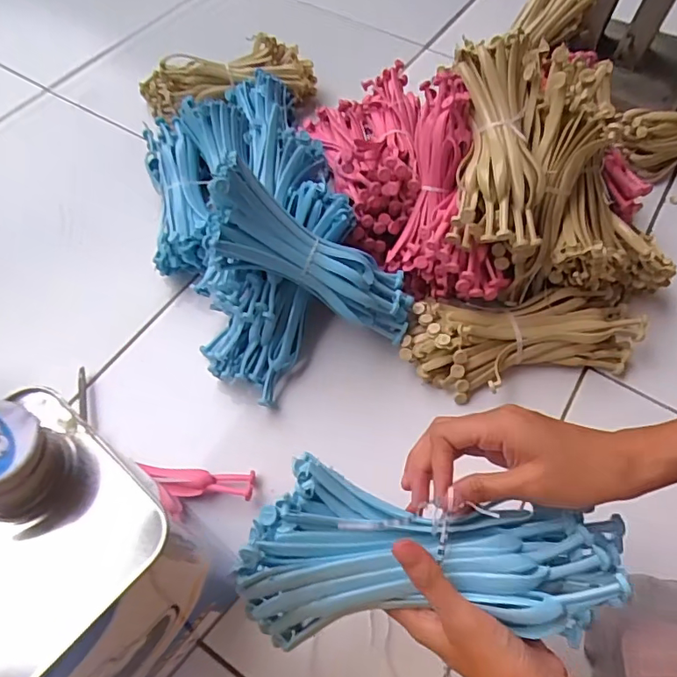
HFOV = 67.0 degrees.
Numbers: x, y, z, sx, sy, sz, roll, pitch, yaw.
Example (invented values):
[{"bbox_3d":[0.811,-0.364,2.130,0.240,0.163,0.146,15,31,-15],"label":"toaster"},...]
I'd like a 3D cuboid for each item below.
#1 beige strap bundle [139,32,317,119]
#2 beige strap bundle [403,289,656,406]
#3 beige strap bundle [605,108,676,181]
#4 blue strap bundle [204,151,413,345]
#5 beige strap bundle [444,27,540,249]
[{"bbox_3d":[-0.149,-0.354,0.693,0.233,0.055,0.081,-9,61,-7],"label":"beige strap bundle"},{"bbox_3d":[0.181,-0.002,0.506,0.234,0.040,0.100,-5,60,-4],"label":"beige strap bundle"},{"bbox_3d":[0.442,-0.263,0.653,0.216,0.055,0.073,-17,62,-11],"label":"beige strap bundle"},{"bbox_3d":[-0.023,-0.071,0.471,0.220,0.057,0.077,29,58,-20],"label":"blue strap bundle"},{"bbox_3d":[0.144,-0.176,0.469,0.081,0.053,0.200,2,81,-1],"label":"beige strap bundle"}]

